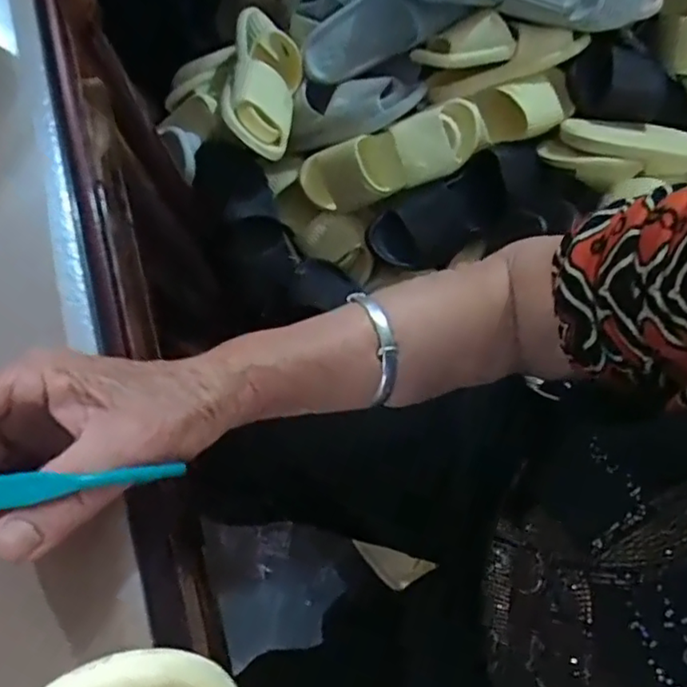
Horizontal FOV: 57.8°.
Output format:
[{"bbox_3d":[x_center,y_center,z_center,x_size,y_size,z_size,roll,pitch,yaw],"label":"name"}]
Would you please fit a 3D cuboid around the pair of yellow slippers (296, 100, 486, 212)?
[{"bbox_3d":[0.071,-0.274,0.925,0.275,0.064,0.093,-21,108,3],"label":"pair of yellow slippers"}]

